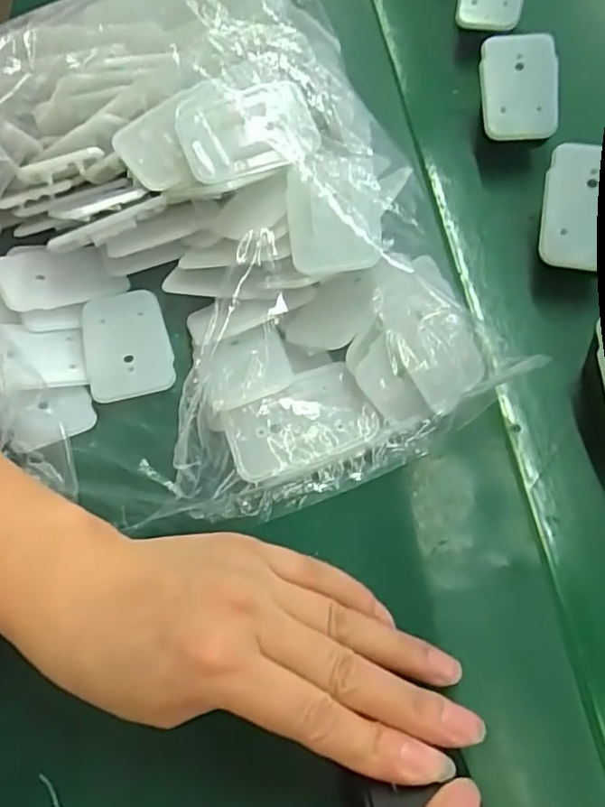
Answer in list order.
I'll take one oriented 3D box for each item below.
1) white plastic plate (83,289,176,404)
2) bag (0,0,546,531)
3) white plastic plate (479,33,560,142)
[{"bbox_3d":[-0.096,-0.032,0.326,0.044,0.005,0.065,-15,62,-5],"label":"white plastic plate"},{"bbox_3d":[-0.071,-0.094,0.302,0.253,0.093,0.300,-20,63,-7],"label":"bag"},{"bbox_3d":[0.127,-0.185,0.351,0.043,0.007,0.061,-1,88,8],"label":"white plastic plate"}]

